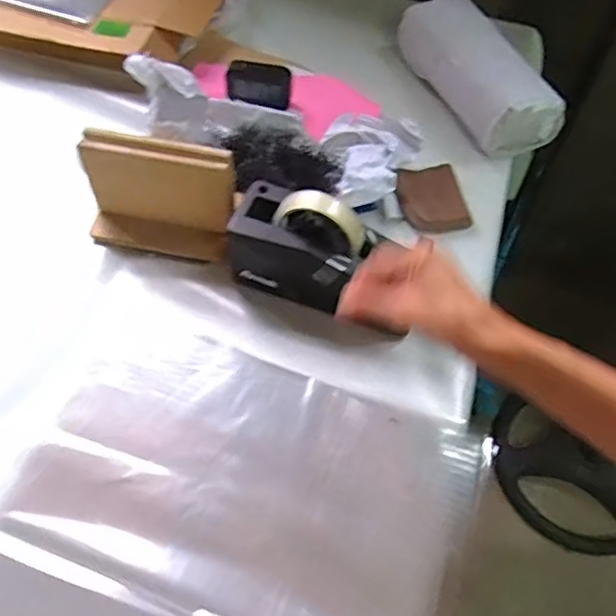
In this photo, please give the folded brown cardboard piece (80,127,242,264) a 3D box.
[{"bbox_3d":[-0.161,-0.117,0.635,0.158,0.121,0.061,9,57,4],"label":"folded brown cardboard piece"}]

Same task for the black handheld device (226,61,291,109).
[{"bbox_3d":[-0.066,-0.301,0.783,0.084,0.052,0.010,9,32,-4],"label":"black handheld device"}]

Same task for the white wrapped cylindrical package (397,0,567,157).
[{"bbox_3d":[0.231,-0.325,0.813,0.109,0.091,0.272,-21,60,-15],"label":"white wrapped cylindrical package"}]

